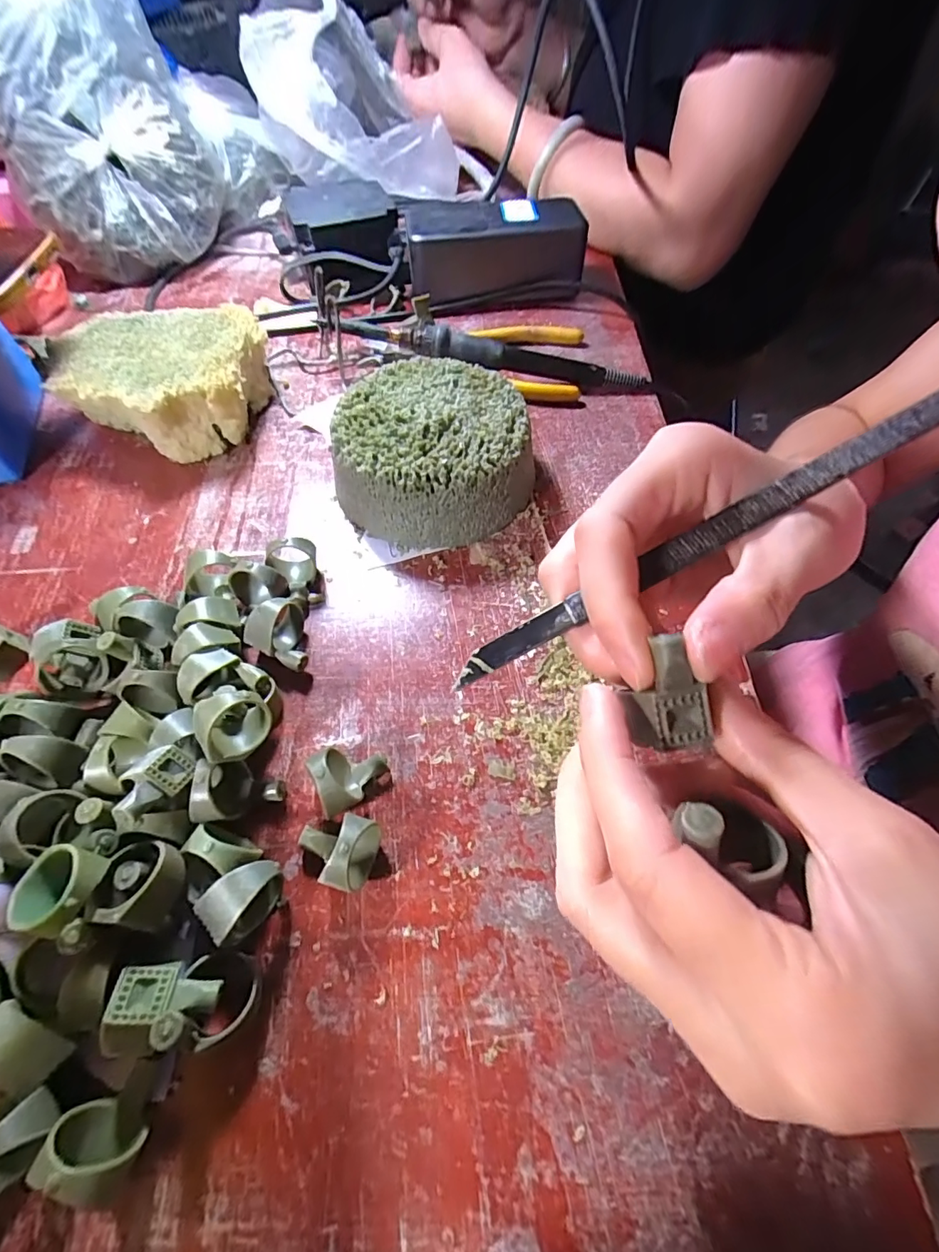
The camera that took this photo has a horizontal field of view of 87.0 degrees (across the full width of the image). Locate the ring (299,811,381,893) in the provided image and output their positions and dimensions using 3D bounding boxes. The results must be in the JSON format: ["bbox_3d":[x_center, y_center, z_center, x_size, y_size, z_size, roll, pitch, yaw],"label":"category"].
[{"bbox_3d":[-0.048,0.078,0.175,0.028,0.025,0.022,15,59,10],"label":"ring"}]

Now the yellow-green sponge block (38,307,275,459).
[{"bbox_3d":[-0.187,-0.145,0.301,0.117,0.045,0.099,-2,58,-1],"label":"yellow-green sponge block"}]

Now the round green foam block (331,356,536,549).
[{"bbox_3d":[-0.016,-0.093,0.267,0.097,0.046,0.095,0,58,0],"label":"round green foam block"}]

